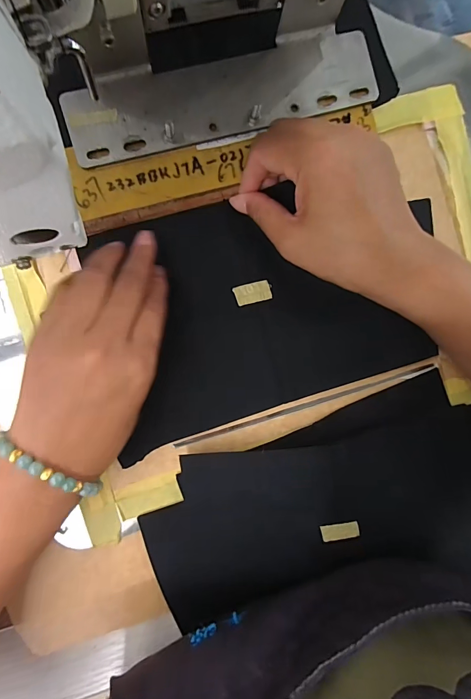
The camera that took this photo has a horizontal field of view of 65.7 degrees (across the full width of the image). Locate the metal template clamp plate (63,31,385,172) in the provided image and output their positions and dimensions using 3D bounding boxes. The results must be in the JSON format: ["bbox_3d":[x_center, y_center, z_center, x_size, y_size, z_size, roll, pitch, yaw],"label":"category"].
[{"bbox_3d":[-0.007,-0.176,0.254,0.214,0.004,0.053,-17,93,-6],"label":"metal template clamp plate"}]

